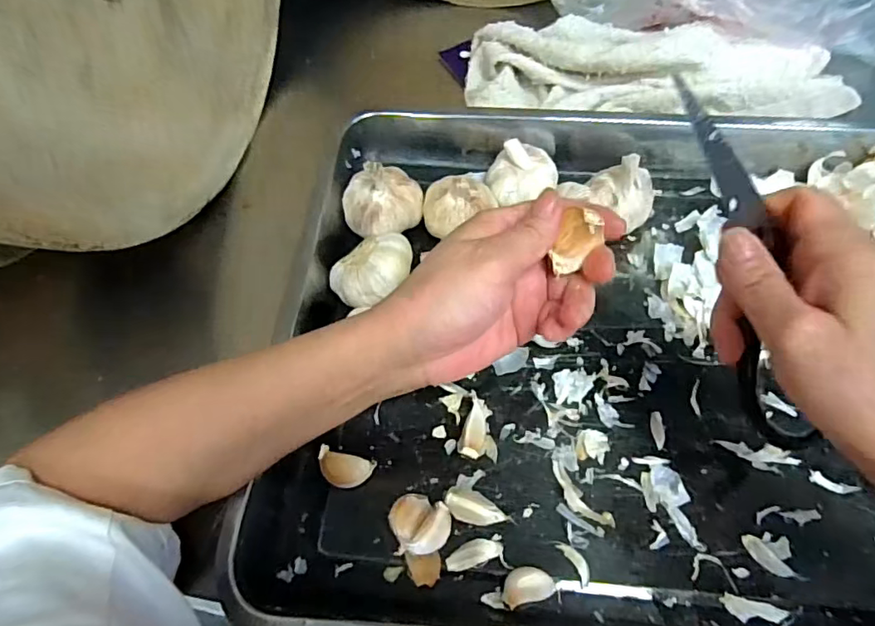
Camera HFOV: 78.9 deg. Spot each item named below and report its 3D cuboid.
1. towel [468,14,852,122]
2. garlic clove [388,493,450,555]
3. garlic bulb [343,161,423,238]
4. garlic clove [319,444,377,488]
[{"bbox_3d":[0.201,-0.229,0.486,0.339,0.052,0.101,0,60,2],"label":"towel"},{"bbox_3d":[-0.010,0.127,0.318,0.035,0.021,0.033,-1,60,1],"label":"garlic clove"},{"bbox_3d":[-0.042,-0.093,0.410,0.061,0.051,0.047,-20,61,-10],"label":"garlic bulb"},{"bbox_3d":[-0.060,0.101,0.340,0.036,0.014,0.020,16,61,11],"label":"garlic clove"}]

